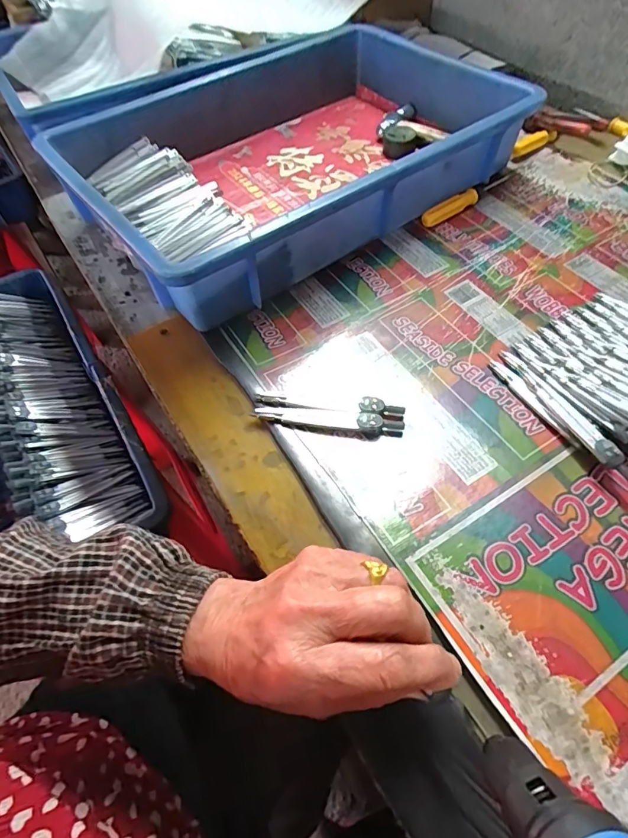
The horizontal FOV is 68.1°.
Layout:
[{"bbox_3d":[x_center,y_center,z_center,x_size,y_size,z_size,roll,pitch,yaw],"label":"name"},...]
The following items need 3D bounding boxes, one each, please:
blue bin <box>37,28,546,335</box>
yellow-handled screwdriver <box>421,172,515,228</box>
[{"bbox_3d":[-0.019,-0.275,0.484,0.425,0.084,0.285,-34,61,-18],"label":"blue bin"},{"bbox_3d":[0.166,-0.233,0.487,0.138,0.016,0.014,-33,61,-17],"label":"yellow-handled screwdriver"}]

